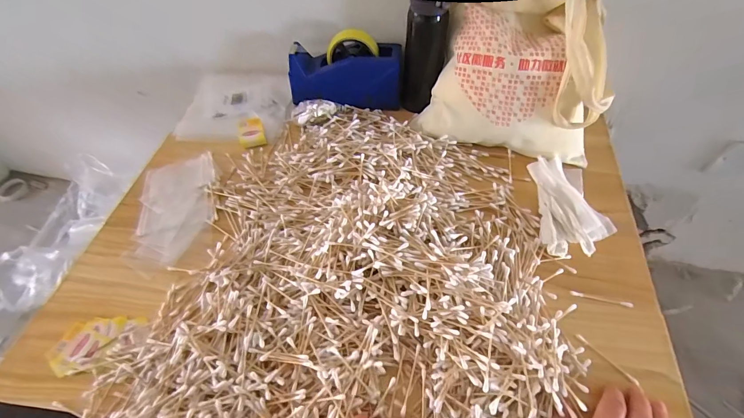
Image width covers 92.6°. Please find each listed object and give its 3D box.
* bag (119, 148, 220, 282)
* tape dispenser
[{"bbox_3d":[-0.301,-0.001,0.546,0.118,0.009,0.201,-11,55,-1],"label":"bag"},{"bbox_3d":[-0.046,-0.246,0.636,0.202,0.101,0.080,8,56,4],"label":"tape dispenser"}]

